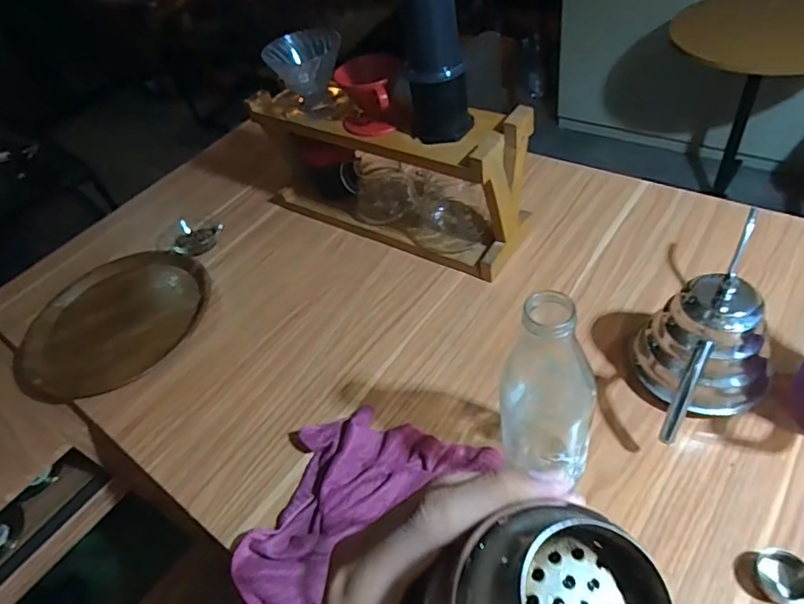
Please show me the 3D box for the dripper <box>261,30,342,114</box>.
[{"bbox_3d":[-0.144,-0.344,0.800,0.112,0.090,0.087,-11,48,-4],"label":"dripper"}]

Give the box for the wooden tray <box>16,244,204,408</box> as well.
[{"bbox_3d":[-0.468,0.029,0.870,0.273,0.034,0.302,21,53,22],"label":"wooden tray"}]

